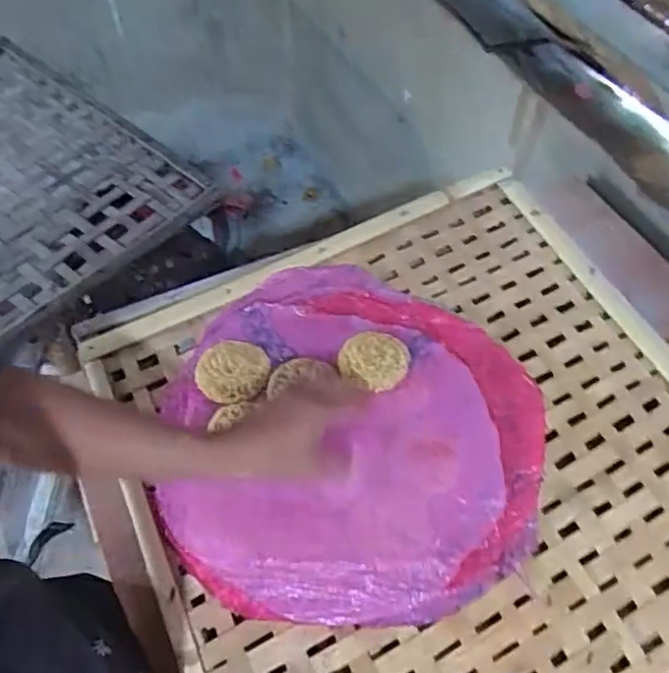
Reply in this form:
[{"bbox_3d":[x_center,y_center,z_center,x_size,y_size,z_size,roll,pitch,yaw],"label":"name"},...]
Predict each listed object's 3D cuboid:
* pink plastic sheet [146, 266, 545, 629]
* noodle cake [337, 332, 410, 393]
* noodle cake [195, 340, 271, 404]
[{"bbox_3d":[0.022,0.092,0.685,0.392,0.040,0.398,4,57,3],"label":"pink plastic sheet"},{"bbox_3d":[0.045,0.025,0.718,0.077,0.014,0.070,0,57,0],"label":"noodle cake"},{"bbox_3d":[-0.110,0.039,0.699,0.080,0.012,0.072,-29,62,-17],"label":"noodle cake"}]

